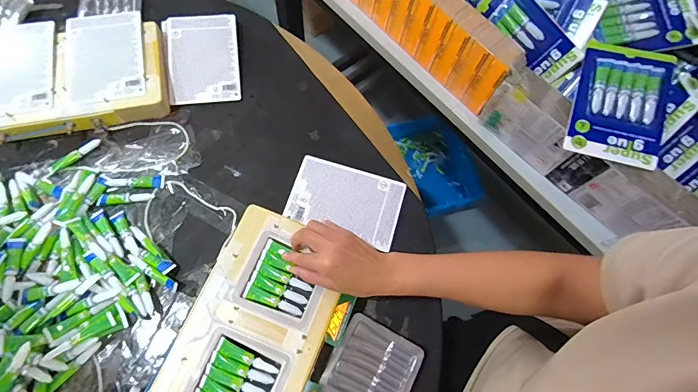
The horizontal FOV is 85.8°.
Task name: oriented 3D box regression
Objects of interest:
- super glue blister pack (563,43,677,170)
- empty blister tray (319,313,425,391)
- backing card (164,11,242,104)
[{"bbox_3d":[0.373,-0.130,0.512,0.115,0.023,0.166,16,83,10],"label":"super glue blister pack"},{"bbox_3d":[0.032,0.220,0.481,0.105,0.018,0.101,28,71,9],"label":"empty blister tray"},{"bbox_3d":[-0.252,-0.241,0.648,0.118,0.004,0.171,-6,75,-8],"label":"backing card"}]

